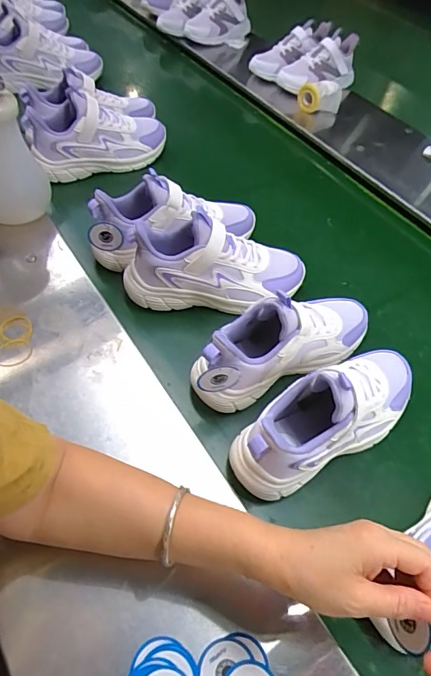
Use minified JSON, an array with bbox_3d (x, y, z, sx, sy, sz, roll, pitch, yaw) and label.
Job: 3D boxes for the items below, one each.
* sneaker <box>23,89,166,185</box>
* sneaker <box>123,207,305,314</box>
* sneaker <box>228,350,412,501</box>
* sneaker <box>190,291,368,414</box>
[{"bbox_3d":[-0.213,-0.371,0.779,0.248,0.118,0.119,-8,56,-11],"label":"sneaker"},{"bbox_3d":[0.002,-0.103,0.596,0.256,0.123,0.090,2,55,-4],"label":"sneaker"},{"bbox_3d":[0.135,0.078,0.469,0.250,0.122,0.091,-26,61,-22],"label":"sneaker"},{"bbox_3d":[0.084,-0.002,0.517,0.253,0.127,0.075,-22,60,-19],"label":"sneaker"}]

